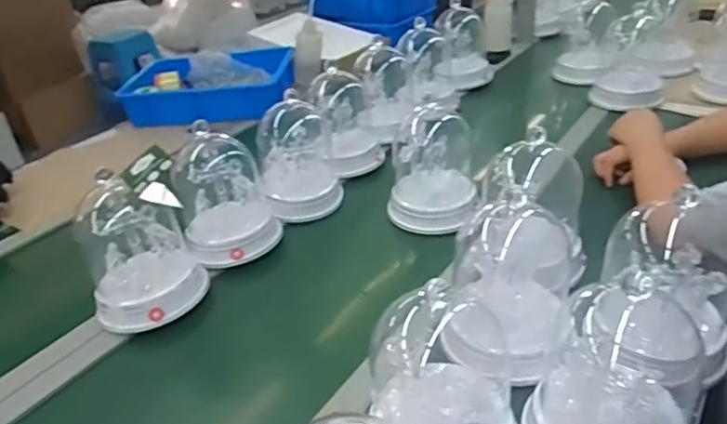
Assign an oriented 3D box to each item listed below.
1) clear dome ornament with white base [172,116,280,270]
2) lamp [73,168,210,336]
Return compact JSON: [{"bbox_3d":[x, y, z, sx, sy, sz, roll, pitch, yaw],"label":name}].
[{"bbox_3d":[-0.224,-0.042,0.899,0.146,0.194,0.175,-15,32,-14],"label":"clear dome ornament with white base"},{"bbox_3d":[-0.308,0.049,0.773,0.144,0.188,0.134,-19,34,-20],"label":"lamp"}]

